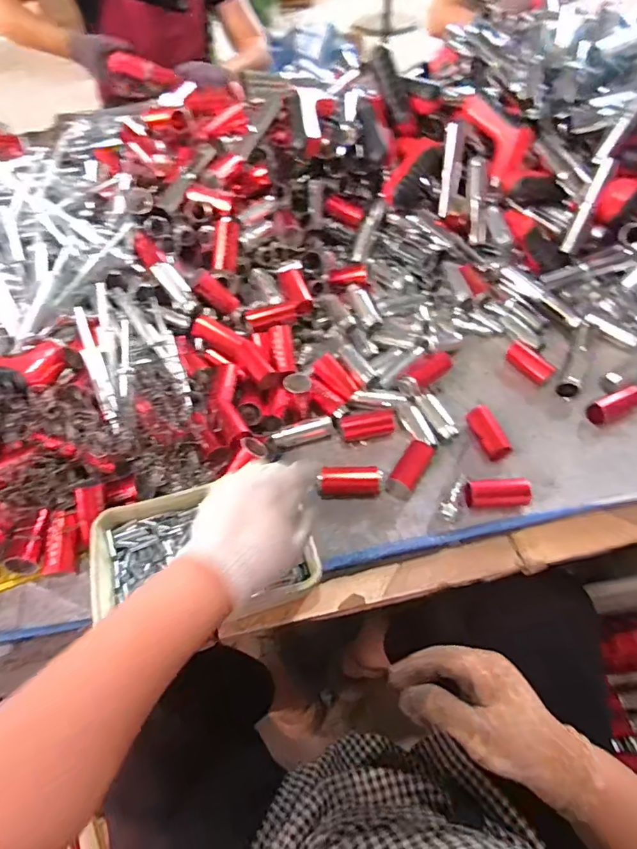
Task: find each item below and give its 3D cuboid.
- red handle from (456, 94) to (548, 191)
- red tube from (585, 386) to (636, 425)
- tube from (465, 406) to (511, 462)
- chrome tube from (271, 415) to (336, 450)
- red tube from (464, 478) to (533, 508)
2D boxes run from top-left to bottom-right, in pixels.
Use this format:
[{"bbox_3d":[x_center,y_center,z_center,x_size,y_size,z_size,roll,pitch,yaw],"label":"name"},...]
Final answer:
[{"bbox_3d":[0.259,-0.413,0.705,0.061,0.061,0.156,-33,90,-19],"label":"red handle"},{"bbox_3d":[0.354,-0.024,0.578,0.073,0.020,0.027,-22,56,-14],"label":"red tube"},{"bbox_3d":[0.195,0.008,0.560,0.026,0.024,0.071,-14,54,-8],"label":"tube"},{"bbox_3d":[-0.017,0.010,0.576,0.072,0.021,0.020,-20,56,-12],"label":"chrome tube"},{"bbox_3d":[0.186,0.072,0.504,0.063,0.024,0.029,-5,59,10],"label":"red tube"}]

